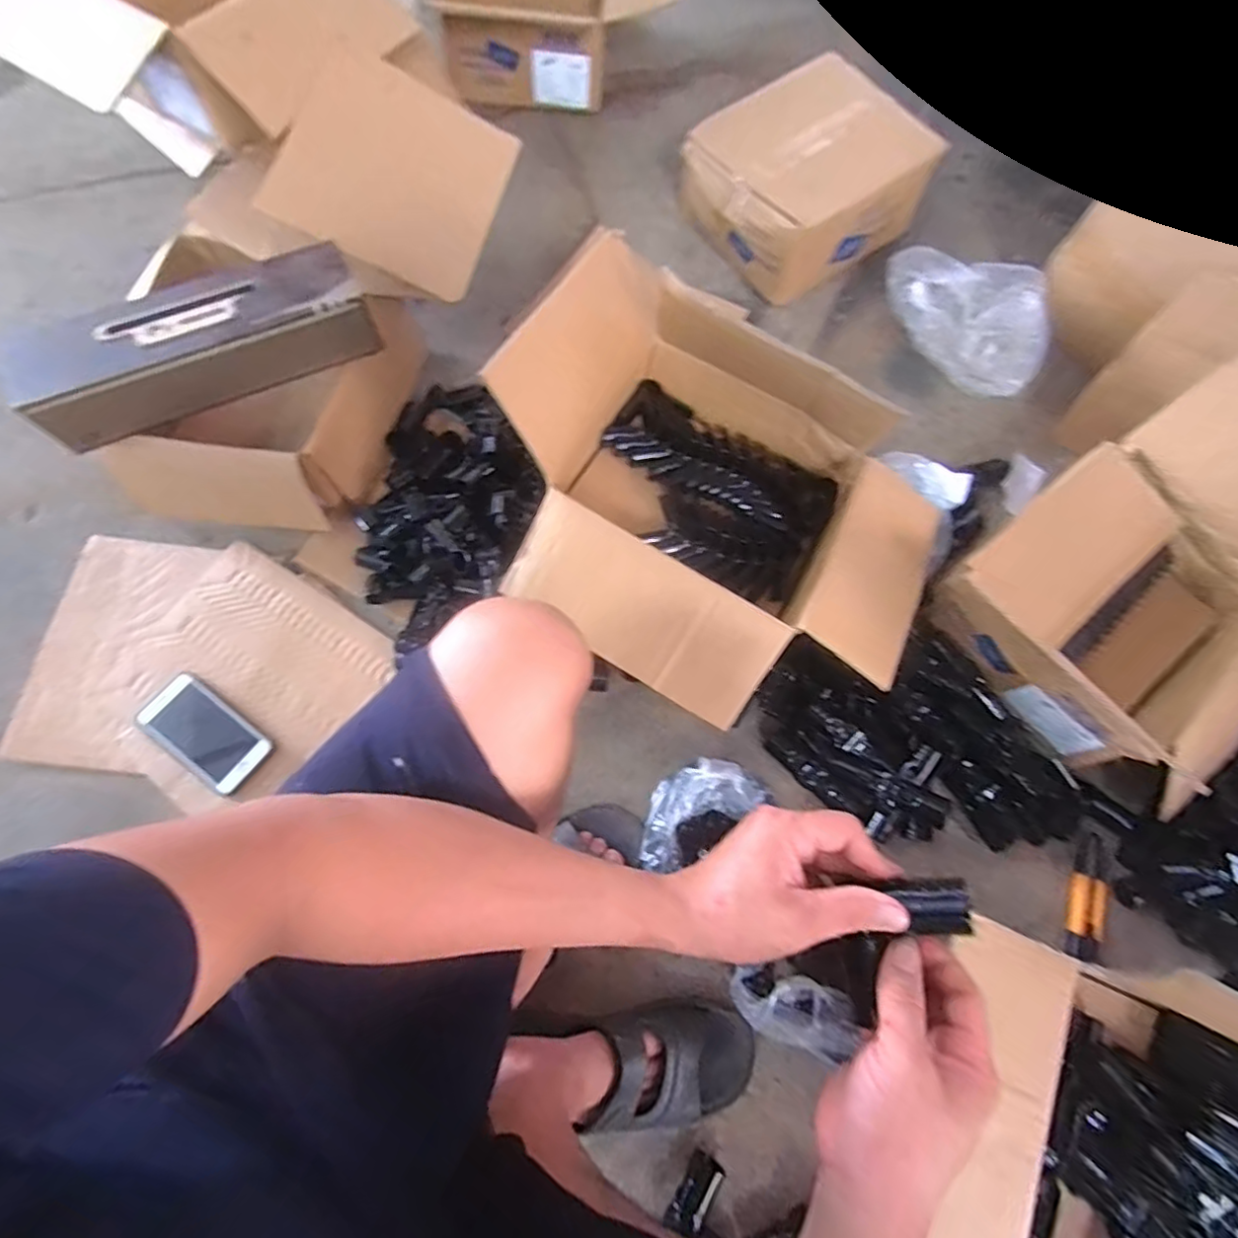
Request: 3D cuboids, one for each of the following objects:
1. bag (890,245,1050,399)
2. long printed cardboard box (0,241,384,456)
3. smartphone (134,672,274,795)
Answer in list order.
[{"bbox_3d":[0.531,-0.467,0.930,0.159,0.105,0.284,-36,76,-14],"label":"bag"},{"bbox_3d":[-0.487,-0.321,0.704,0.382,0.085,0.112,-19,72,-9],"label":"long printed cardboard box"},{"bbox_3d":[-0.506,0.137,0.729,0.160,0.014,0.084,35,73,10],"label":"smartphone"}]

